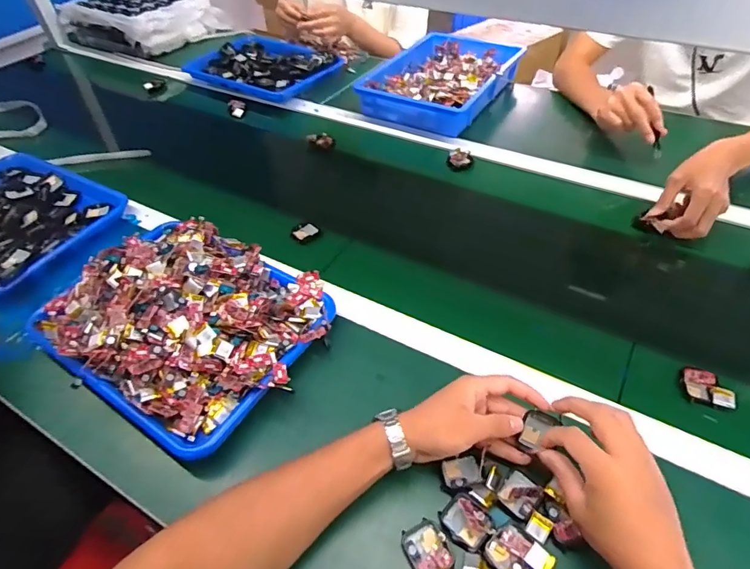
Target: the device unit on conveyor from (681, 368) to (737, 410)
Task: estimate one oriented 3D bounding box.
[{"bbox_3d":[0.369,0.114,0.519,0.051,0.014,0.040,27,54,26],"label":"device unit on conveyor"}]

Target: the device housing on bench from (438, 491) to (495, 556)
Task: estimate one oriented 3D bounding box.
[{"bbox_3d":[0.085,0.220,0.435,0.046,0.014,0.040,27,54,26],"label":"device housing on bench"}]

